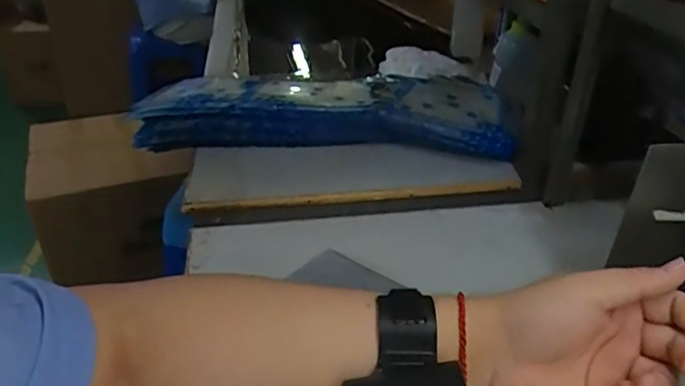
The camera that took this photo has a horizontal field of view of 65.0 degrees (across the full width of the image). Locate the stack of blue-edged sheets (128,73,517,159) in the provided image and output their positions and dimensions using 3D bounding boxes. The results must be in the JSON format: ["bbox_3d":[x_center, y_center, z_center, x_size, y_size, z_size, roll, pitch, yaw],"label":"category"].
[{"bbox_3d":[-0.028,-0.100,0.680,0.452,0.052,0.193,3,33,1],"label":"stack of blue-edged sheets"}]

